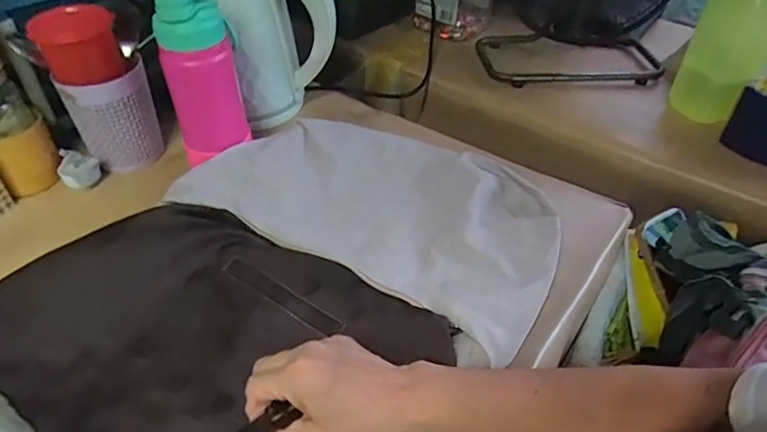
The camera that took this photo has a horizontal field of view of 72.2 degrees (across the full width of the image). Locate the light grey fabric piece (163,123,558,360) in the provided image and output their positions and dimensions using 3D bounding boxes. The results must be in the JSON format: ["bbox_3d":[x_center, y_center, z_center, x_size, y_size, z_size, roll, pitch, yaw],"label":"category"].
[{"bbox_3d":[0.004,-0.020,0.556,0.359,0.032,0.230,22,48,19],"label":"light grey fabric piece"}]

